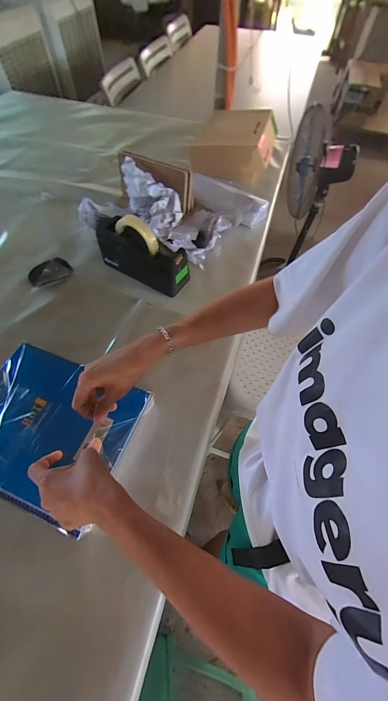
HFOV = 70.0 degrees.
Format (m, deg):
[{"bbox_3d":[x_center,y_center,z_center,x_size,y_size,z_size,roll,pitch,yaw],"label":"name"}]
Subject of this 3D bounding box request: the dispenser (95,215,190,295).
[{"bbox_3d":[-0.114,-0.218,0.610,0.204,0.117,0.071,24,62,11],"label":"dispenser"}]

